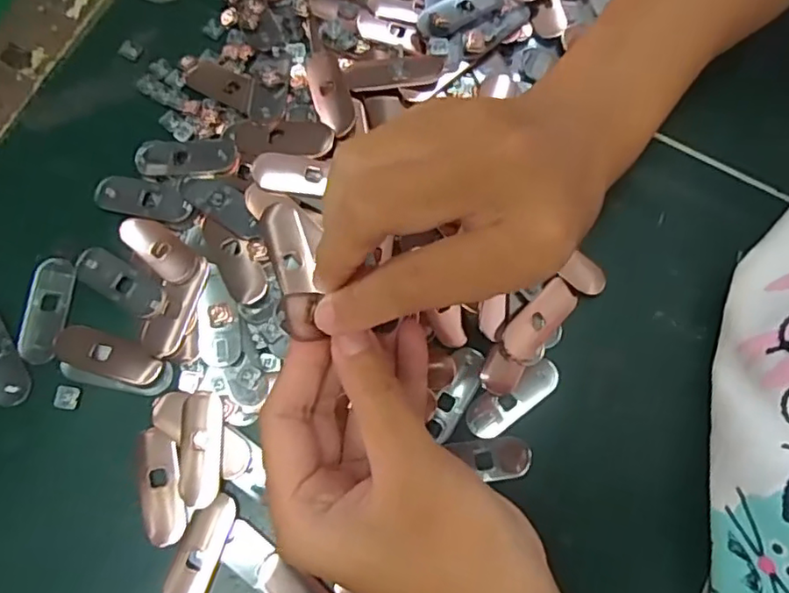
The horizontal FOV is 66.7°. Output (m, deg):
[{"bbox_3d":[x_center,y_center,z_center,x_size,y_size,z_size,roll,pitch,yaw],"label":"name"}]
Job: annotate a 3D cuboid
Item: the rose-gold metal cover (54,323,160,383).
[{"bbox_3d":[-0.134,0.027,0.277,0.050,0.004,0.019,17,77,2],"label":"rose-gold metal cover"}]

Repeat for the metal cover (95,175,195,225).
[{"bbox_3d":[-0.123,-0.048,0.293,0.050,0.007,0.019,15,77,2],"label":"metal cover"}]

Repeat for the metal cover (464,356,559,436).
[{"bbox_3d":[0.056,0.047,0.281,0.050,0.004,0.017,-34,80,-9],"label":"metal cover"}]

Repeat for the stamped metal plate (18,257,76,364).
[{"bbox_3d":[-0.165,0.006,0.283,0.020,0.004,0.050,6,77,0],"label":"stamped metal plate"}]

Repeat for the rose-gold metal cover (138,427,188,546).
[{"bbox_3d":[-0.105,0.084,0.266,0.020,0.004,0.049,-10,78,-4],"label":"rose-gold metal cover"}]

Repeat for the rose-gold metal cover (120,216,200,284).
[{"bbox_3d":[-0.113,-0.024,0.285,0.044,0.004,0.018,38,79,7],"label":"rose-gold metal cover"}]

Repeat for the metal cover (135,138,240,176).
[{"bbox_3d":[-0.102,-0.069,0.296,0.050,0.007,0.021,0,77,-2],"label":"metal cover"}]

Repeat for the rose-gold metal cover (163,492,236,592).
[{"bbox_3d":[-0.085,0.111,0.261,0.019,0.005,0.049,19,77,3],"label":"rose-gold metal cover"}]

